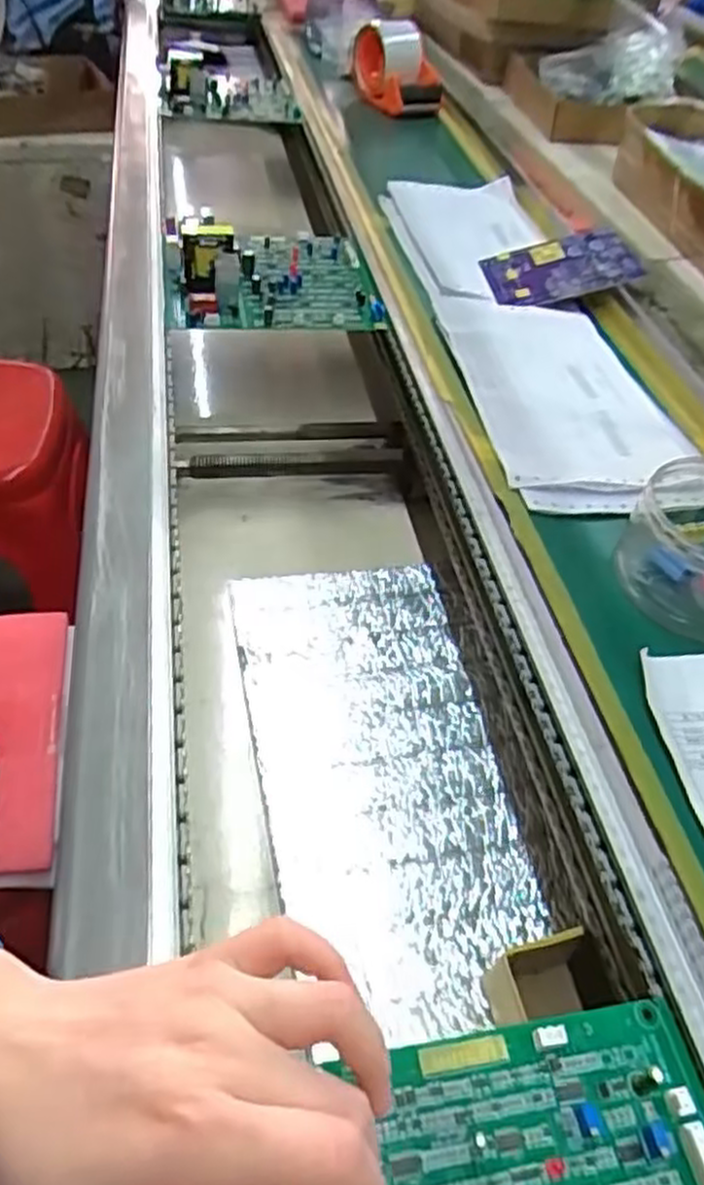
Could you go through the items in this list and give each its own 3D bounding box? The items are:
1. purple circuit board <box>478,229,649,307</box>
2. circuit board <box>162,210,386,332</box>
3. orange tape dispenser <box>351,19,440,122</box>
[{"bbox_3d":[0.186,-0.290,0.690,0.126,0.012,0.092,-12,52,6],"label":"purple circuit board"},{"bbox_3d":[-0.075,-0.291,0.674,0.176,0.057,0.165,-3,48,-12],"label":"circuit board"},{"bbox_3d":[0.055,-0.723,1.059,0.096,0.083,0.181,-3,48,-12],"label":"orange tape dispenser"}]

